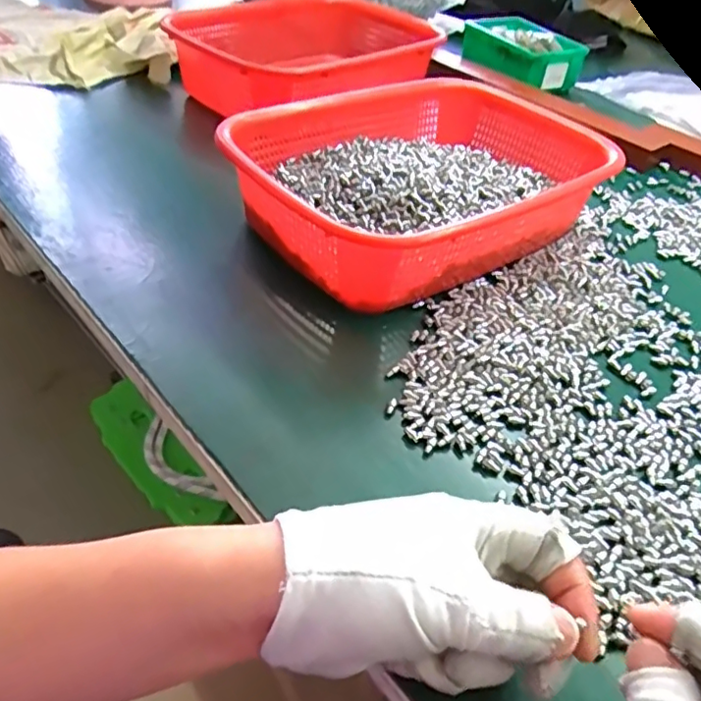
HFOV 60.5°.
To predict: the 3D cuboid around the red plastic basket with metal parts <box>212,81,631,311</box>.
[{"bbox_3d":[0.057,-0.138,0.476,0.284,0.069,0.209,-26,52,-30],"label":"red plastic basket with metal parts"}]

